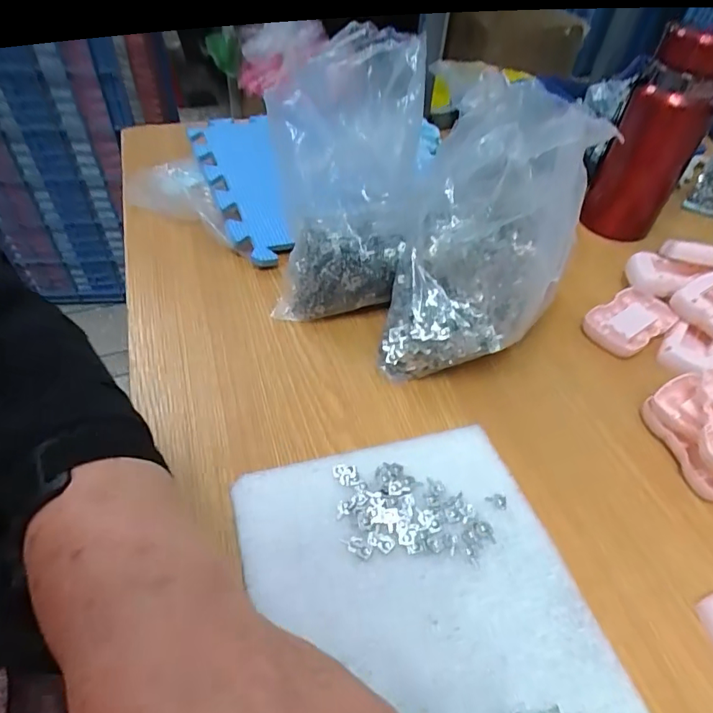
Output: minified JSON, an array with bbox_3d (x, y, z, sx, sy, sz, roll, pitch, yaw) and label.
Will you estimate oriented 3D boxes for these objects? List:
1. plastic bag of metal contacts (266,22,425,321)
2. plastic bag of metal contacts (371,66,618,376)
[{"bbox_3d":[-0.008,-0.142,0.405,0.118,0.191,0.116,4,47,-2],"label":"plastic bag of metal contacts"},{"bbox_3d":[0.095,-0.085,0.371,0.124,0.176,0.142,21,49,10],"label":"plastic bag of metal contacts"}]

